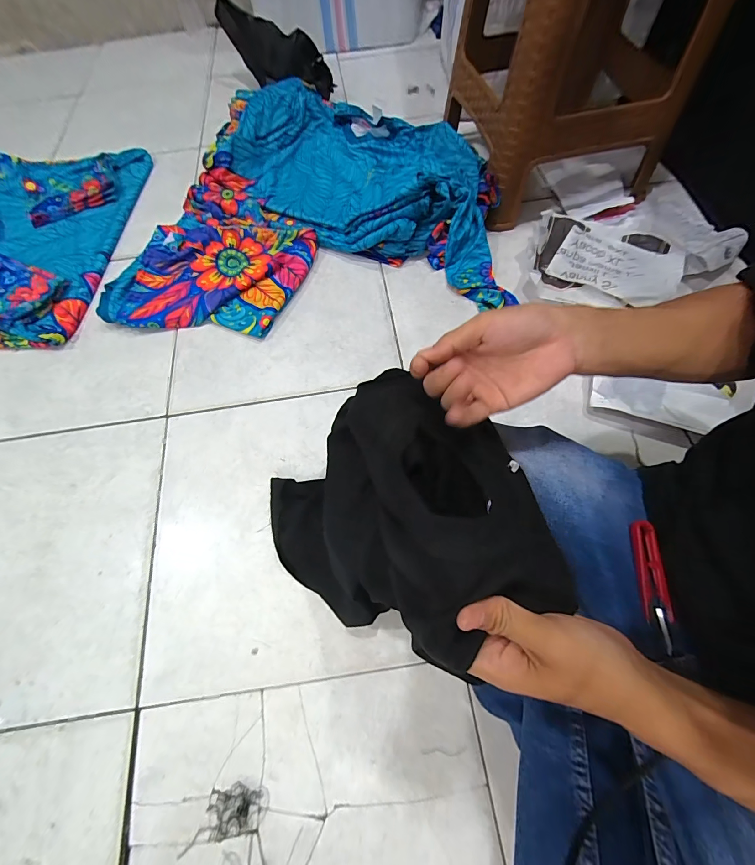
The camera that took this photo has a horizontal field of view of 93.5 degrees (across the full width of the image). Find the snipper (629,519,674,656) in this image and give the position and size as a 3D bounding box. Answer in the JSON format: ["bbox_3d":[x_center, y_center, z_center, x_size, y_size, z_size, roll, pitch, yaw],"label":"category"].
[{"bbox_3d":[0.241,0.130,0.313,0.023,0.005,0.102,6,65,5],"label":"snipper"}]

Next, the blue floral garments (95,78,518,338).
[{"bbox_3d":[-0.136,-0.464,0.714,0.719,0.110,0.573,0,67,3],"label":"blue floral garments"}]

